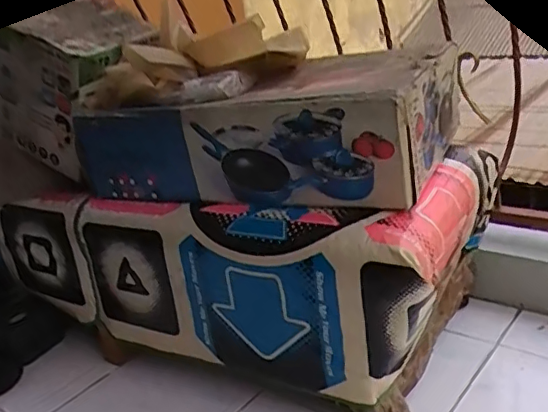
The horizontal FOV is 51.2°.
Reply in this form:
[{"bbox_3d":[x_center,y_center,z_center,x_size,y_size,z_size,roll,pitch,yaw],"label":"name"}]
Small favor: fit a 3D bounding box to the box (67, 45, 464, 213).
[{"bbox_3d":[-0.032,-0.137,1.028,0.649,0.169,0.337,3,26,29],"label":"box"}]

